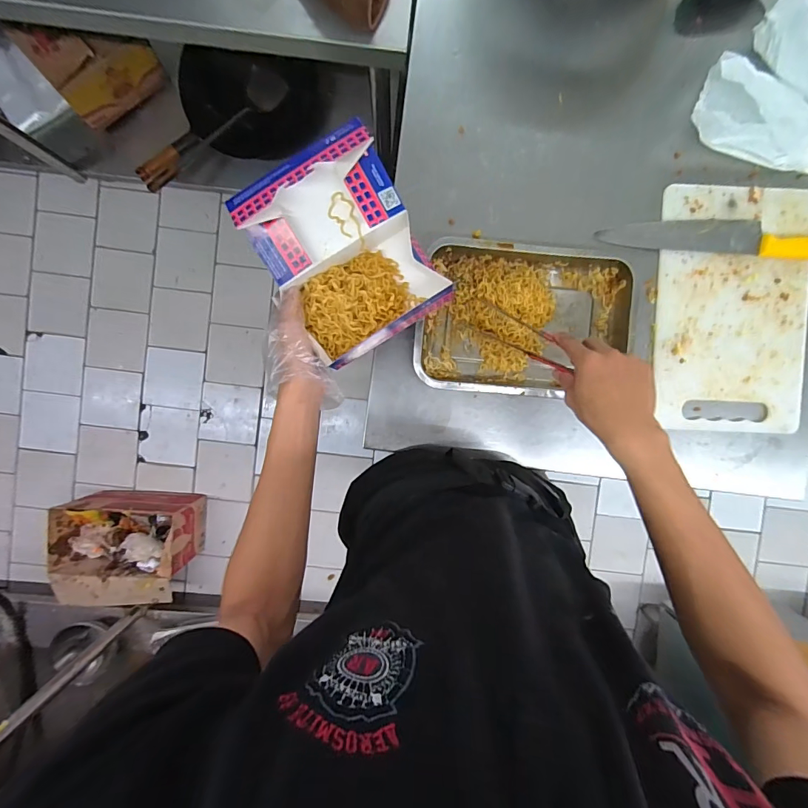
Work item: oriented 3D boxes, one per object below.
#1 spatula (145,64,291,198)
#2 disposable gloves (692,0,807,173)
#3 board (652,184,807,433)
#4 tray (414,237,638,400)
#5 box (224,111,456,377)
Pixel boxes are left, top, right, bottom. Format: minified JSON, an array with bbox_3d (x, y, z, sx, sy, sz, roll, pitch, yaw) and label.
[{"bbox_3d":[-0.554,-0.800,1.244,0.085,0.082,0.517,42,78,-3],"label":"spatula"},{"bbox_3d":[0.561,-0.446,0.622,0.234,0.068,0.238,41,93,-3],"label":"disposable gloves"},{"bbox_3d":[0.502,-0.145,0.645,0.233,0.019,0.366,3,94,-1],"label":"board"},{"bbox_3d":[0.175,-0.119,0.624,0.305,0.050,0.213,6,94,-1],"label":"tray"},{"bbox_3d":[-0.069,-0.179,0.506,0.172,0.095,0.213,-30,94,2],"label":"box"}]

